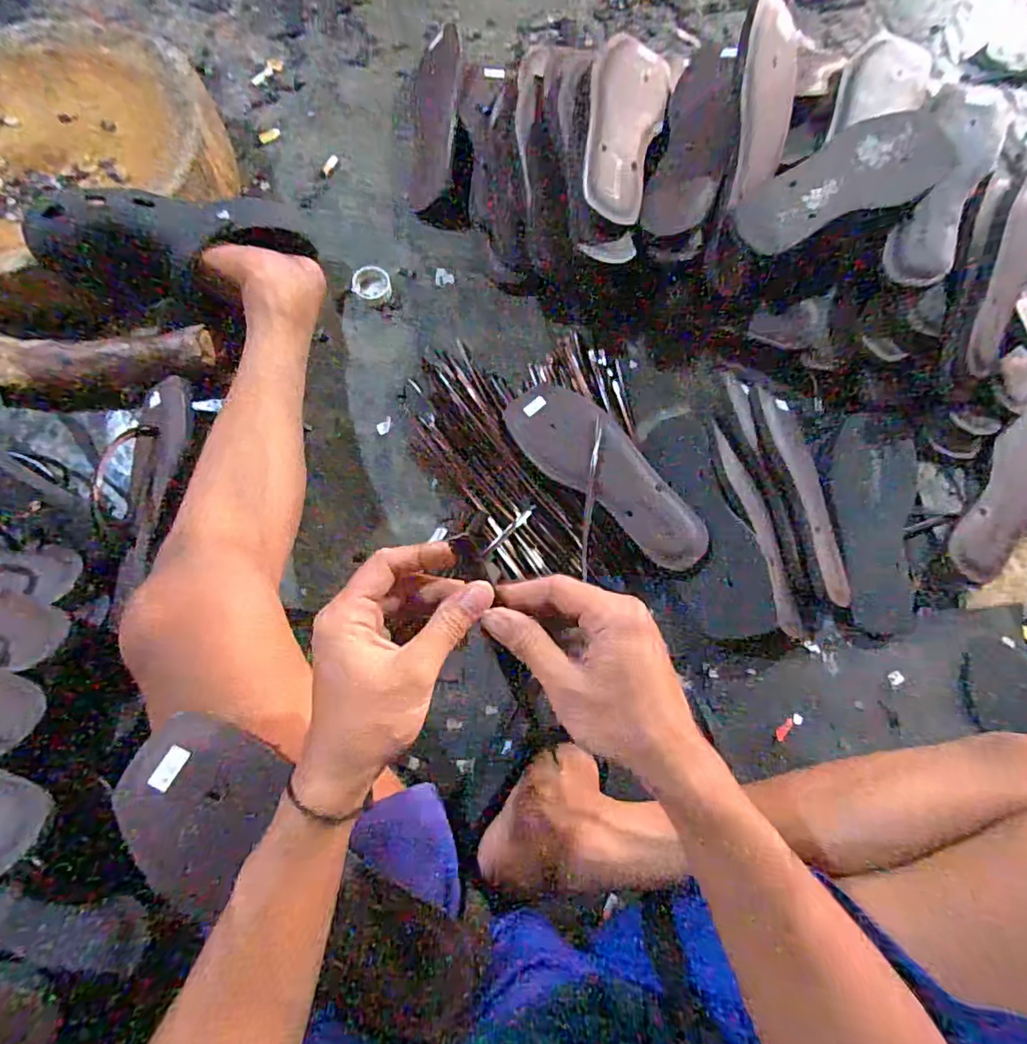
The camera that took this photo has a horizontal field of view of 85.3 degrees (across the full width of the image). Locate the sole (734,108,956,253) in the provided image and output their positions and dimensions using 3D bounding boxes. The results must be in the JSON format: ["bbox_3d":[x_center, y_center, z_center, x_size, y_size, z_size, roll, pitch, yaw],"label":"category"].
[{"bbox_3d":[0.336,-0.344,0.559,0.240,0.028,0.087,-28,81,-9],"label":"sole"}]

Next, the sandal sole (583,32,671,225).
[{"bbox_3d":[0.108,-0.401,0.569,0.082,0.025,0.227,19,72,-21],"label":"sandal sole"}]

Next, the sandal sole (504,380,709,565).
[{"bbox_3d":[0.097,-0.052,0.588,0.083,0.028,0.254,-42,84,-10],"label":"sandal sole"}]

